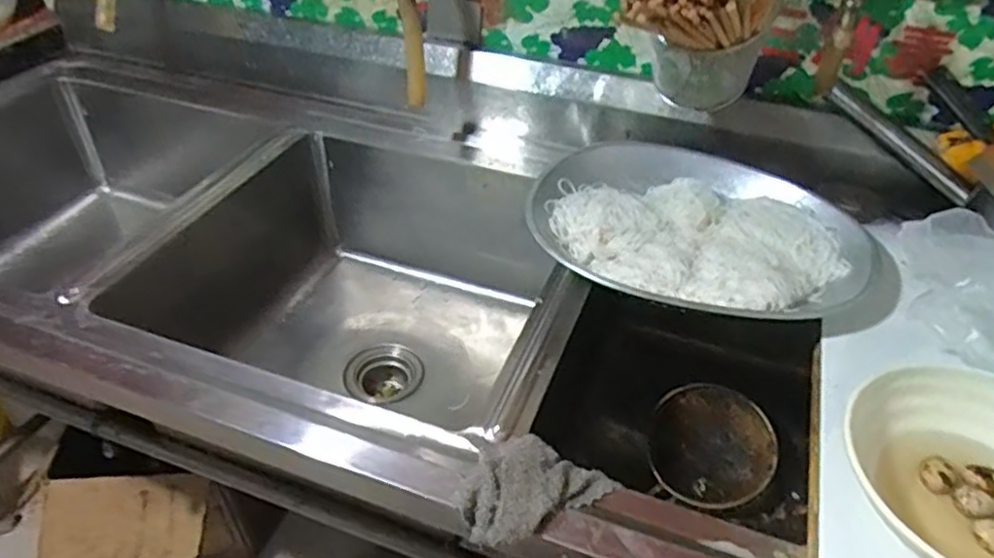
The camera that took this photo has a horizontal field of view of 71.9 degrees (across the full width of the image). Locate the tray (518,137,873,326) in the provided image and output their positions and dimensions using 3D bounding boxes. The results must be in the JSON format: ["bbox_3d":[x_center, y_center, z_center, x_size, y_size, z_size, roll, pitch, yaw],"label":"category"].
[{"bbox_3d":[0.223,-0.067,0.804,0.361,0.047,0.337,-7,41,-10],"label":"tray"}]

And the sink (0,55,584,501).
[{"bbox_3d":[-0.439,-0.027,1.020,1.149,0.281,0.616,15,42,15],"label":"sink"}]

